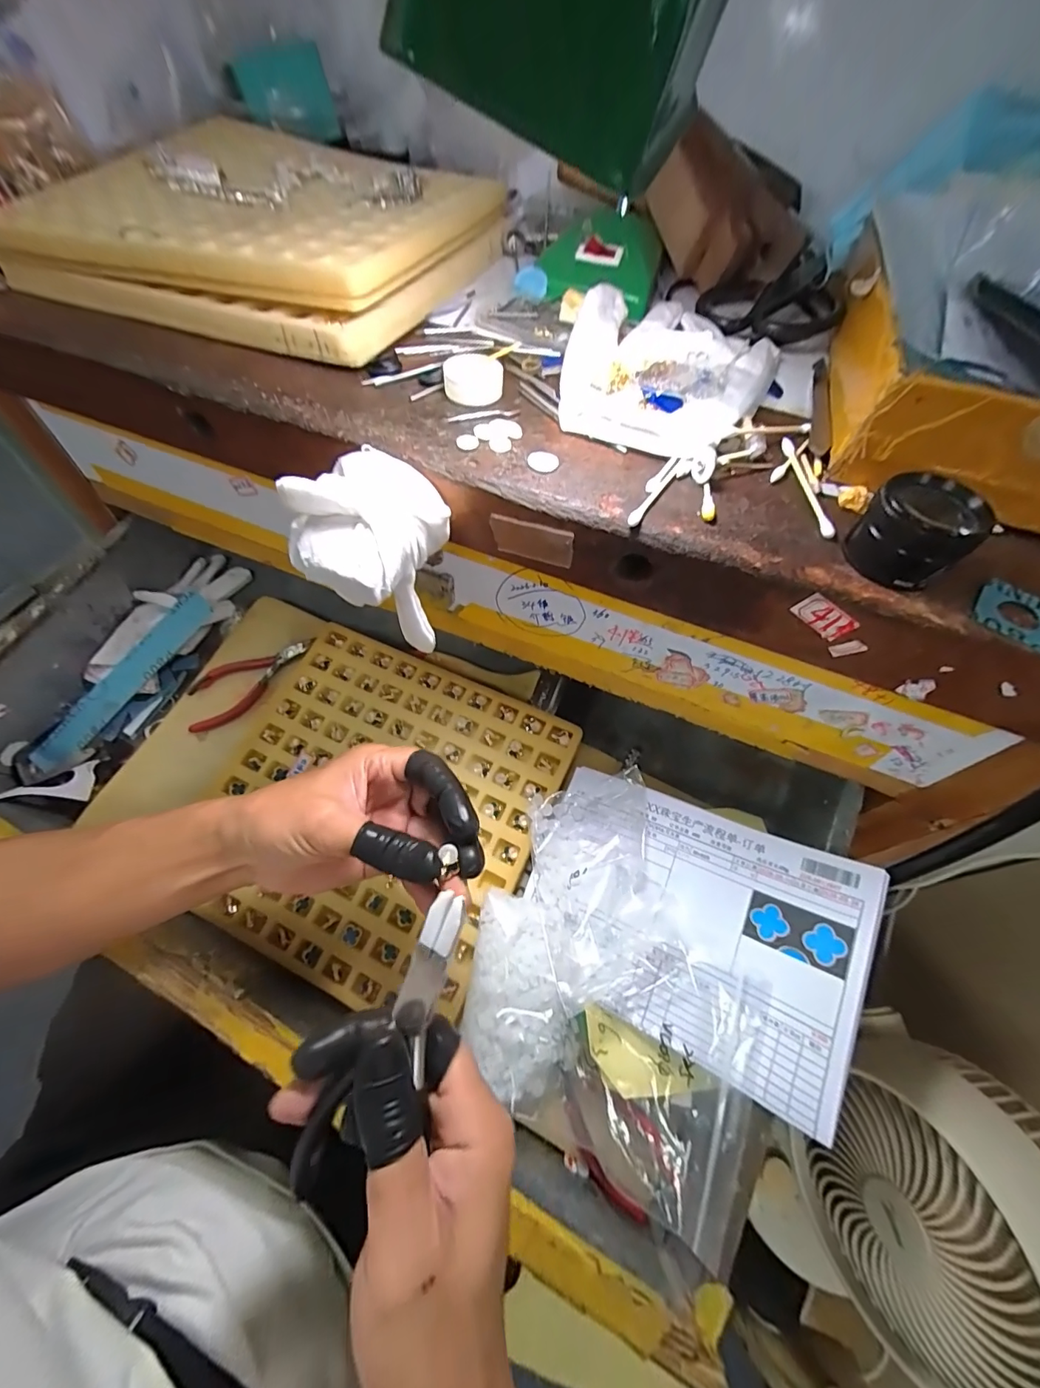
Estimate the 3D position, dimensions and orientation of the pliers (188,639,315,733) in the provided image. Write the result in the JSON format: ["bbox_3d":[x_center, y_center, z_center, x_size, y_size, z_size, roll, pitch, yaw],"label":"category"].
[{"bbox_3d":[-0.246,-0.011,0.436,0.123,0.008,0.054,-23,74,-7],"label":"pliers"}]

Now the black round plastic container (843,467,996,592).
[{"bbox_3d":[0.162,-0.067,0.194,0.039,0.033,0.031,41,63,20],"label":"black round plastic container"}]

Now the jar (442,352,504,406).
[{"bbox_3d":[-0.025,-0.172,0.257,0.032,0.016,0.025,2,57,-3],"label":"jar"}]

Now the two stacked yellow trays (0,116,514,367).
[{"bbox_3d":[-0.162,-0.325,0.325,0.249,0.039,0.235,18,58,7],"label":"two stacked yellow trays"}]

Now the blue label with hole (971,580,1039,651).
[{"bbox_3d":[0.206,-0.031,0.192,0.035,0.004,0.031,33,61,16],"label":"blue label with hole"}]

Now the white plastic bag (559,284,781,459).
[{"bbox_3d":[0.085,-0.193,0.275,0.114,0.021,0.155,24,59,11],"label":"white plastic bag"}]

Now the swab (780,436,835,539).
[{"bbox_3d":[0.141,-0.102,0.232,0.008,0.006,0.072,3,57,-2],"label":"swab"}]

